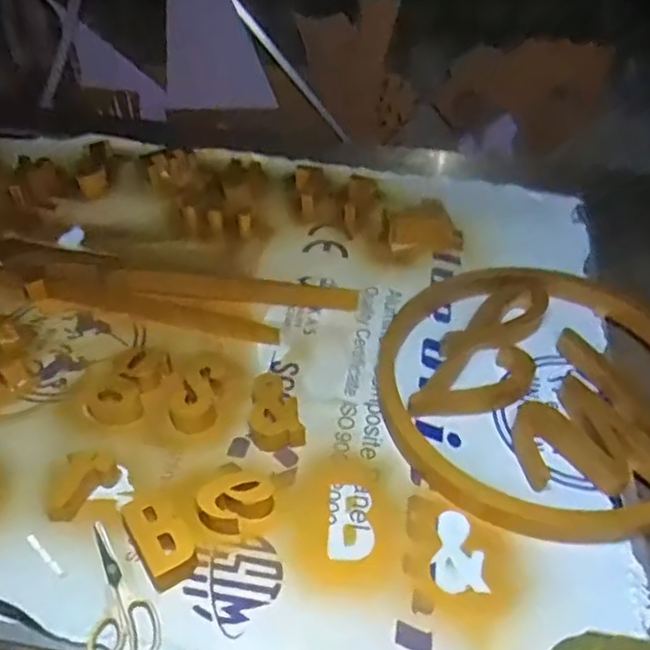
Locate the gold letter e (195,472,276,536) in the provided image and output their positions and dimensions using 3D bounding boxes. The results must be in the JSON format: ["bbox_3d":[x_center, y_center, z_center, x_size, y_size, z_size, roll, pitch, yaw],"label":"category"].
[{"bbox_3d":[-0.115,0.221,0.856,0.096,0.033,0.070,-27,53,-26],"label":"gold letter e"}]

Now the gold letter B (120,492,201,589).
[{"bbox_3d":[-0.203,0.260,0.827,0.063,0.037,0.112,-26,52,-25],"label":"gold letter B"}]

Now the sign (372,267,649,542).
[{"bbox_3d":[0.340,0.085,1.020,0.524,0.050,0.503,8,46,6],"label":"sign"}]

